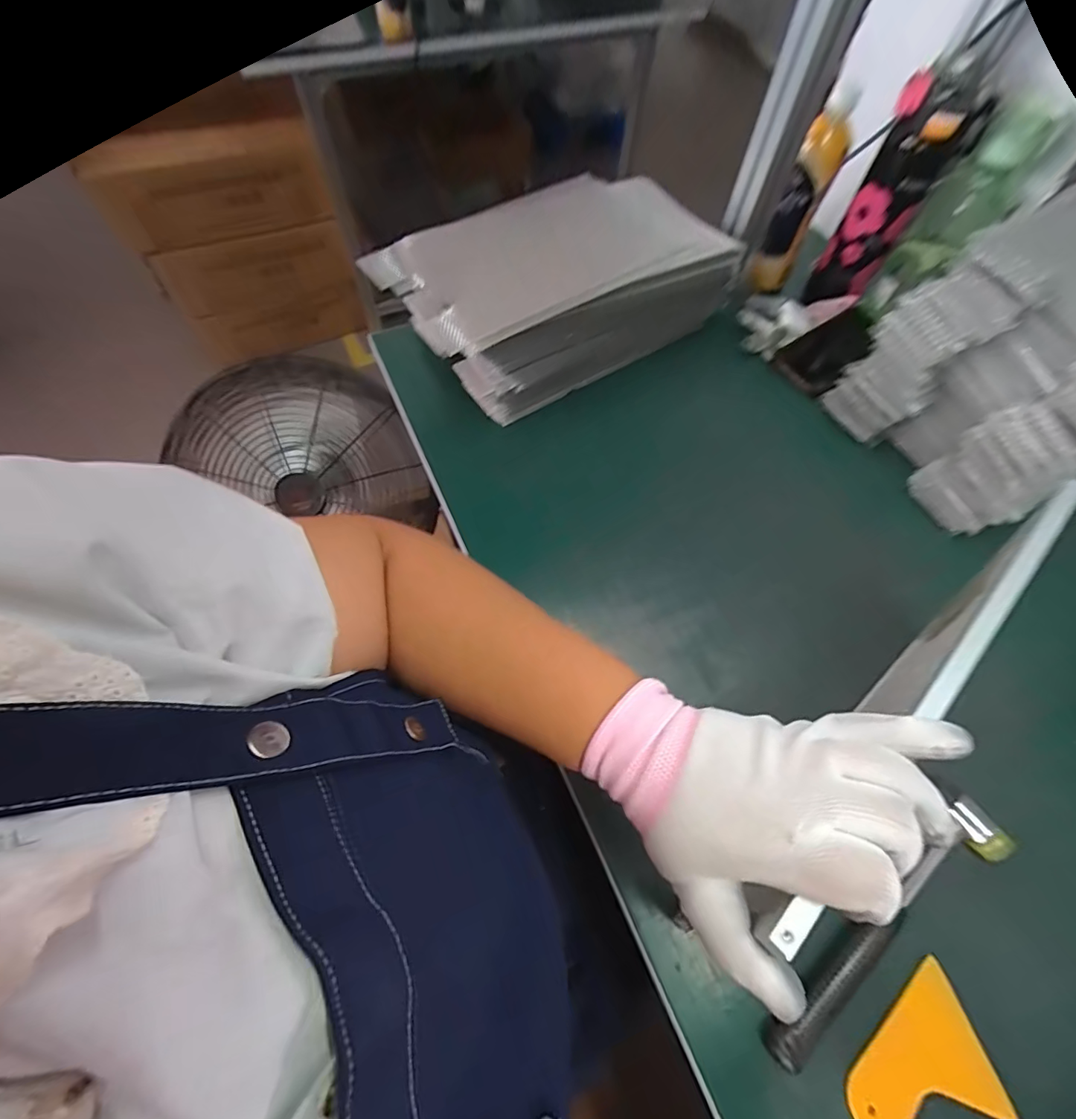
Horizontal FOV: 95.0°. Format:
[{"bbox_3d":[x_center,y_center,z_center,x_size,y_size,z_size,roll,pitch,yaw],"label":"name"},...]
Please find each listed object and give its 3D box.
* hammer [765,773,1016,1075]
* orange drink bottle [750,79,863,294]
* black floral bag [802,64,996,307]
[{"bbox_3d":[0.253,0.258,0.357,0.246,0.023,0.049,-32,67,-17],"label":"hammer"},{"bbox_3d":[0.341,-0.459,0.643,0.053,0.207,0.061,23,63,10],"label":"orange drink bottle"},{"bbox_3d":[0.425,-0.434,0.604,0.064,0.230,0.077,-27,66,-16],"label":"black floral bag"}]

